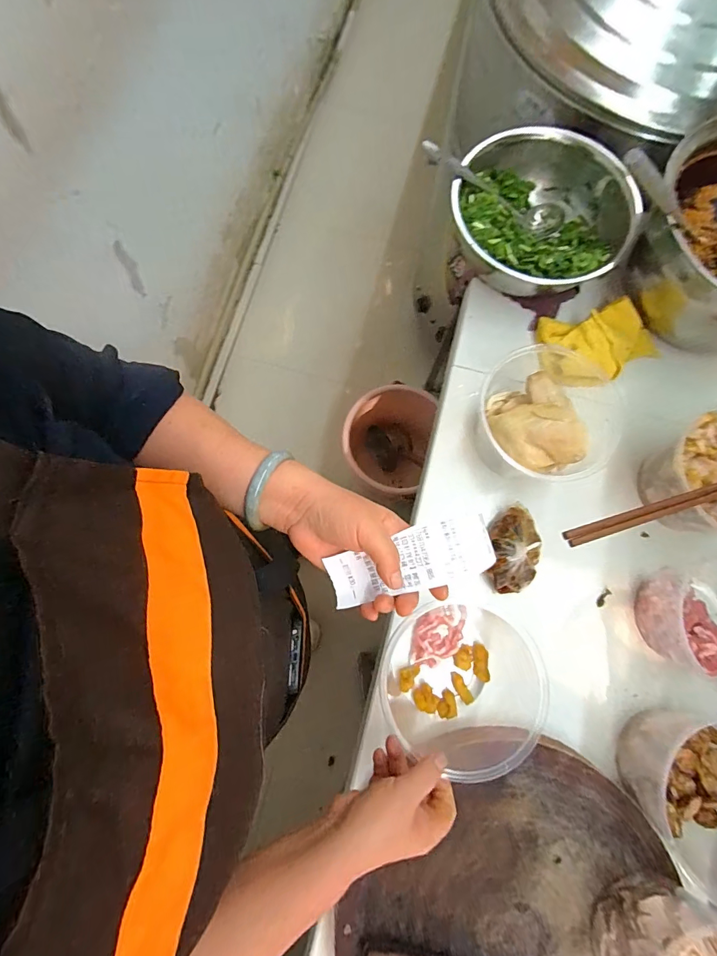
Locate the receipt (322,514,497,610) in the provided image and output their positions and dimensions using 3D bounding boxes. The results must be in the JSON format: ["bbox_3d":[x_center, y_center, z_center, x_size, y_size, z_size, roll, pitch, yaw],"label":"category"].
[{"bbox_3d":[0.045,0.072,0.355,0.140,0.029,0.049,-18,79,6],"label":"receipt"}]

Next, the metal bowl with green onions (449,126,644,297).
[{"bbox_3d":[0.256,-0.381,0.613,0.244,0.090,0.238,0,79,-1],"label":"metal bowl with green onions"}]

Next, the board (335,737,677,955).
[{"bbox_3d":[0.167,0.488,0.416,0.367,0.041,0.349,-23,80,-5],"label":"board"}]

